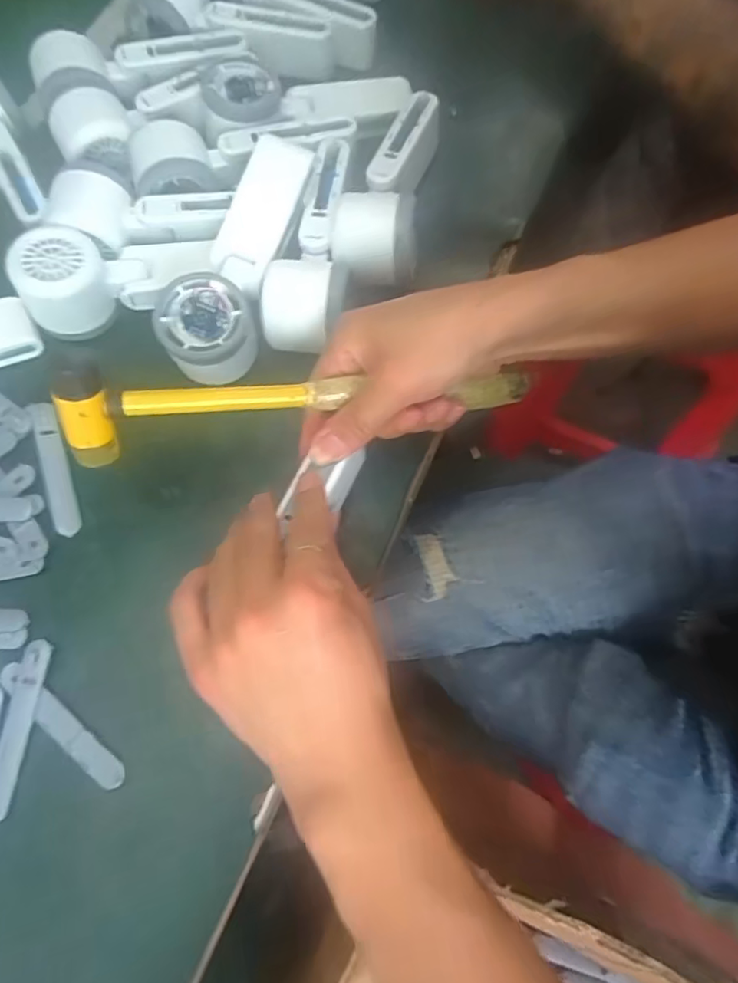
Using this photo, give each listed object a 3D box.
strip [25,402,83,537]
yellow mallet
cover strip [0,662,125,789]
[{"bbox_3d":[-0.206,-0.017,0.383,0.018,0.004,0.095,-19,76,-4],"label":"strip"},{"bbox_3d":[-0.029,-0.052,0.329,0.262,0.048,0.029,-6,69,-15],"label":"yellow mallet"},{"bbox_3d":[-0.173,0.131,0.329,0.093,0.004,0.015,38,73,9],"label":"cover strip"}]

